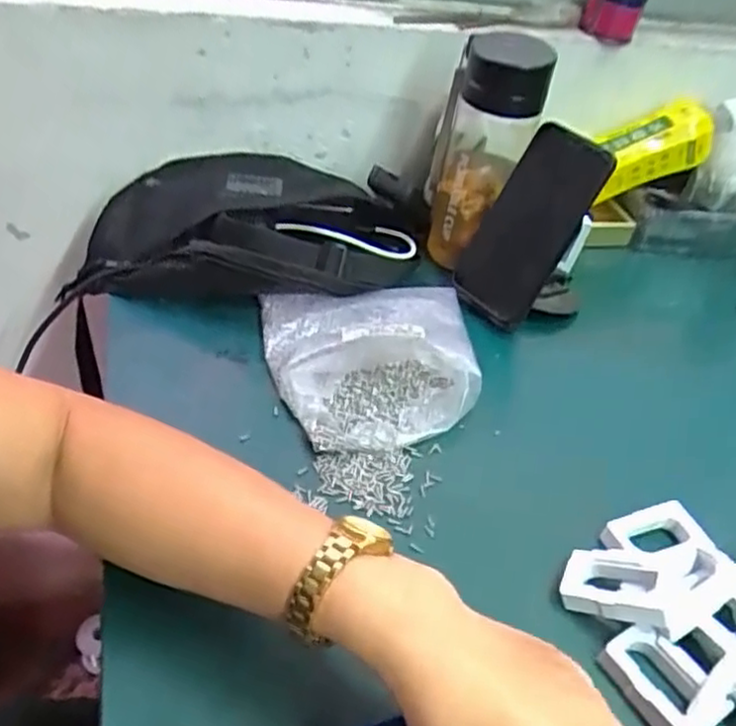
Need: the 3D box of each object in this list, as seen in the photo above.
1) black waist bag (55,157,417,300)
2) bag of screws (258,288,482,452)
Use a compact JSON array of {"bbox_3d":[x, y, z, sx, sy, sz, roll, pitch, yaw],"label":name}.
[{"bbox_3d":[-0.104,-0.112,0.613,0.294,0.073,0.152,6,41,-4],"label":"black waist bag"},{"bbox_3d":[0.012,-0.014,0.530,0.168,0.047,0.165,-5,43,-16],"label":"bag of screws"}]

